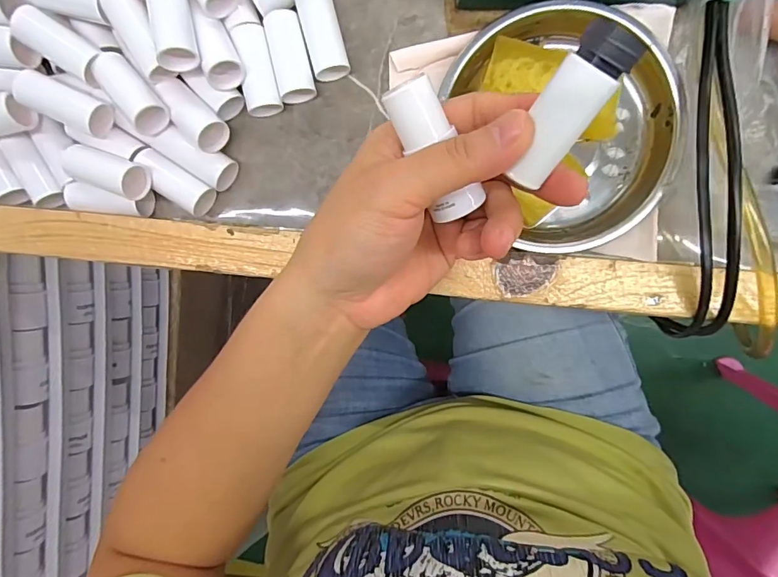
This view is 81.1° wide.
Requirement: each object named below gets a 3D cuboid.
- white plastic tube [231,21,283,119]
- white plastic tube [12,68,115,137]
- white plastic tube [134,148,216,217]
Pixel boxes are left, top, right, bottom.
[{"bbox_3d":[-0.077,-0.128,0.269,0.020,0.016,0.050,-13,95,6],"label":"white plastic tube"},{"bbox_3d":[-0.185,-0.105,0.257,0.047,0.015,0.020,24,97,2],"label":"white plastic tube"},{"bbox_3d":[-0.131,-0.065,0.276,0.046,0.018,0.020,33,97,1],"label":"white plastic tube"}]

